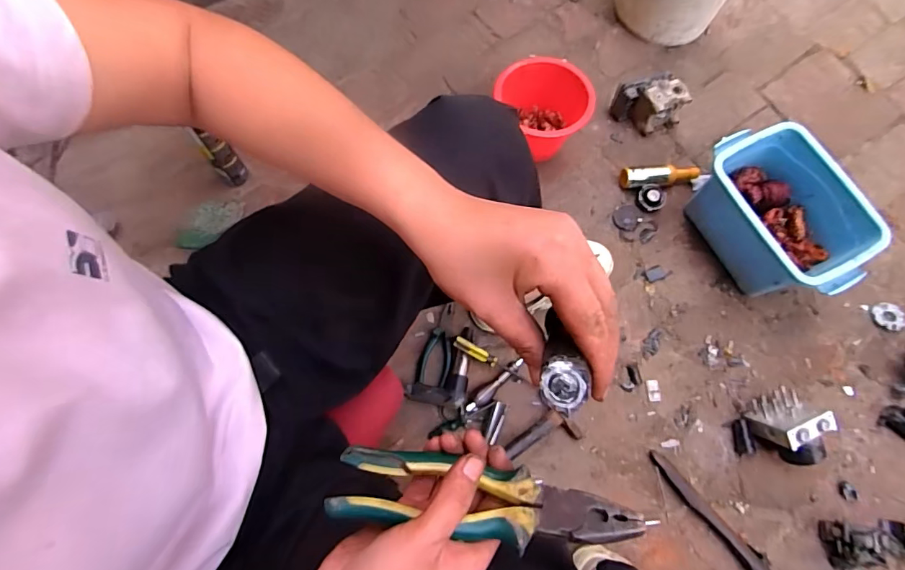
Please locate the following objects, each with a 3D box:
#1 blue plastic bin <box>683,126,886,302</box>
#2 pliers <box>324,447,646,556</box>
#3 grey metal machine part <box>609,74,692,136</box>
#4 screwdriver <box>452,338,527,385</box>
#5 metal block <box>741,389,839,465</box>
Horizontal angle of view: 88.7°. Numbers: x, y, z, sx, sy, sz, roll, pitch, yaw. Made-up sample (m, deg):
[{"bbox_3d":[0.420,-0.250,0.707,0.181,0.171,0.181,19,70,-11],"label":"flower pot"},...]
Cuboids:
[{"bbox_3d":[0.552,-0.116,0.792,0.178,0.135,0.283,-29,75,-10],"label":"blue plastic bin"},{"bbox_3d":[0.020,0.140,0.294,0.185,0.022,0.047,8,37,4],"label":"pliers"},{"bbox_3d":[0.394,-0.357,0.923,0.124,0.080,0.084,-10,72,-4],"label":"grey metal machine part"},{"bbox_3d":[0.066,0.129,0.789,0.139,0.018,0.021,31,74,-9],"label":"screwdriver"},{"bbox_3d":[0.525,0.222,0.723,0.081,0.086,0.107,-13,73,-5],"label":"metal block"}]

